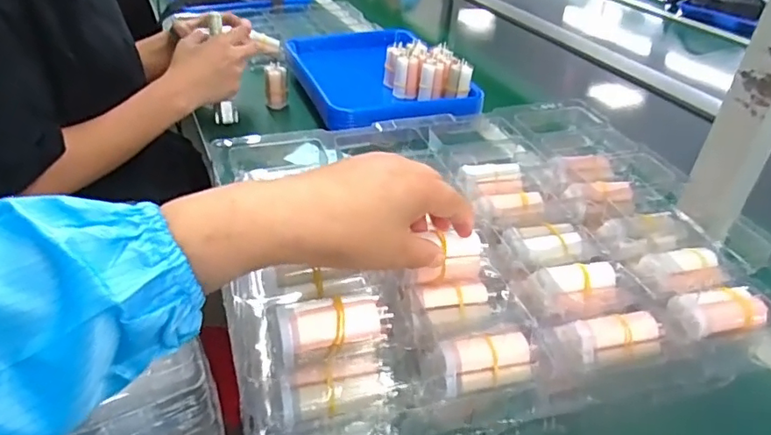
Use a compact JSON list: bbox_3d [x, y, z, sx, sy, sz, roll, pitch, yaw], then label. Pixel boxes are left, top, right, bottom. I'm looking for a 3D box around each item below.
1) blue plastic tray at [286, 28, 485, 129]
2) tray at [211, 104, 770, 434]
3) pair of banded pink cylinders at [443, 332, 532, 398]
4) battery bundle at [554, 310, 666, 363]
[{"bbox_3d":[-0.027,-0.258,0.927,0.249,0.043,0.366,-10,38,-20],"label":"blue plastic tray"},{"bbox_3d":[0.083,0.011,0.455,0.393,0.065,0.311,-7,37,-17],"label":"tray"},{"bbox_3d":[0.067,0.094,0.356,0.059,0.030,0.022,-7,37,-17],"label":"pair of banded pink cylinders"},{"bbox_3d":[0.159,0.084,0.378,0.071,0.024,0.024,-1,36,-8],"label":"battery bundle"}]

